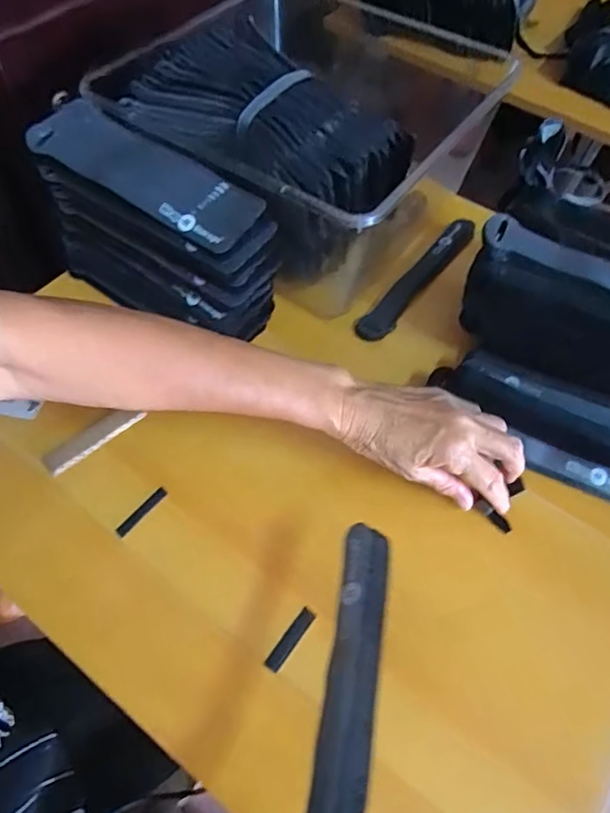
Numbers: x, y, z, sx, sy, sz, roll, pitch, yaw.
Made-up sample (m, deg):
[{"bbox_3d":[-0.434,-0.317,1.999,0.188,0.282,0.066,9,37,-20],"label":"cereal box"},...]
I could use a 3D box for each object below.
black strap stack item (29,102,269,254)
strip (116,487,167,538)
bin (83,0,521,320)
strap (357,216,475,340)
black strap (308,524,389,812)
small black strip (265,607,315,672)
[{"bbox_3d":[-0.127,-0.187,0.431,0.201,0.016,0.071,27,61,13],"label":"black strap stack item"},{"bbox_3d":[-0.125,0.081,0.415,0.009,0.004,0.046,35,63,17],"label":"strip"},{"bbox_3d":[-0.010,-0.260,0.531,0.309,0.156,0.259,32,63,16],"label":"bin"},{"bbox_3d":[0.119,-0.136,0.544,0.030,0.007,0.205,35,63,17],"label":"strap"},{"bbox_3d":[0.021,0.143,0.255,0.026,0.014,0.190,11,48,4],"label":"black strap"},{"bbox_3d":[-0.009,0.159,0.367,0.011,0.004,0.046,34,63,16],"label":"small black strip"}]

